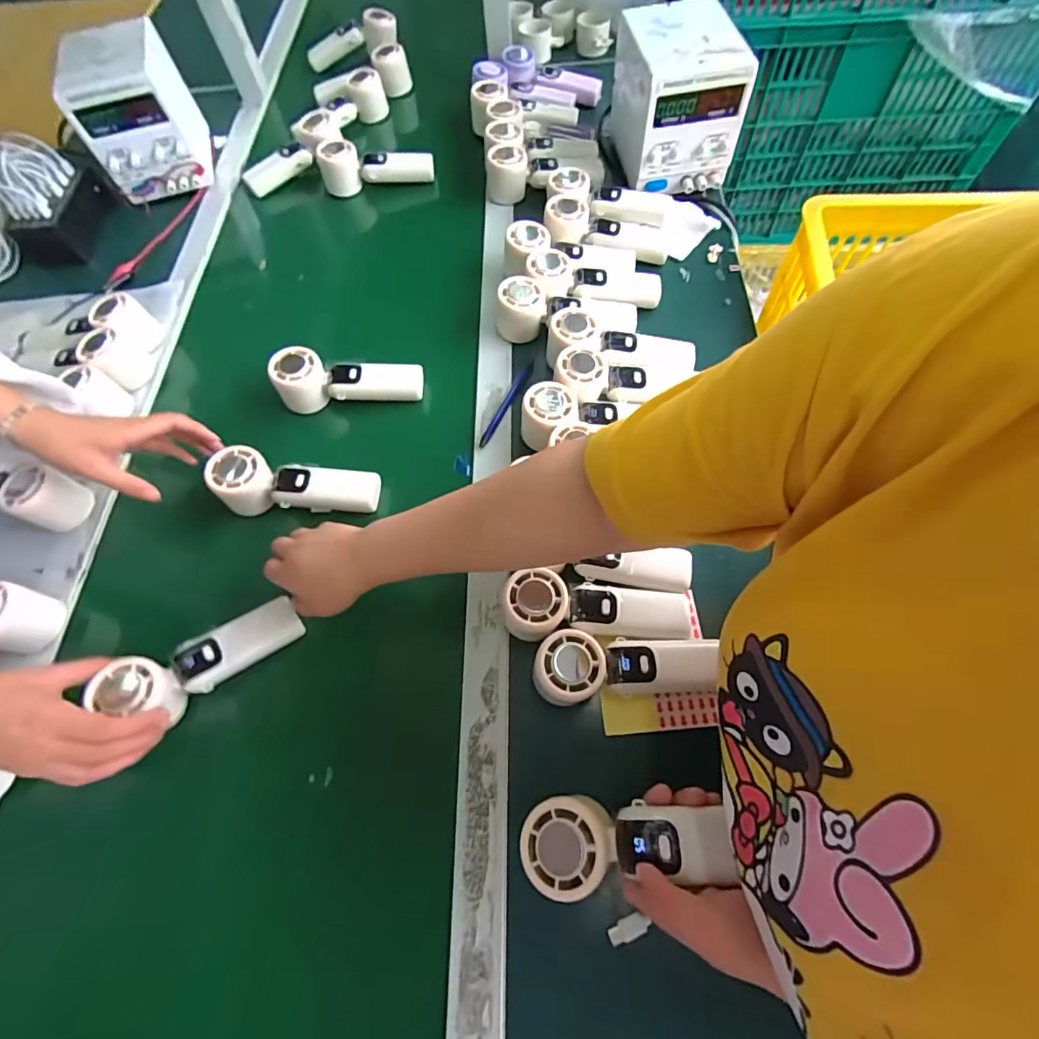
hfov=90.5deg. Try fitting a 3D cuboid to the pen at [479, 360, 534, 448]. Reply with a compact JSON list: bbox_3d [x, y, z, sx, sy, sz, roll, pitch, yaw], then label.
[{"bbox_3d":[-0.014,-0.134,0.590,0.010,0.009,0.124,23,68,13],"label":"pen"}]

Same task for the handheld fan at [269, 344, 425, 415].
[{"bbox_3d":[-0.195,-0.163,0.595,0.162,0.061,0.048,-5,65,1],"label":"handheld fan"}]

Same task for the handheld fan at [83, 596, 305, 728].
[{"bbox_3d":[-0.277,0.129,0.462,0.160,0.042,0.053,-23,64,-29],"label":"handheld fan"}]

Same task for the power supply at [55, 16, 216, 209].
[{"bbox_3d":[-0.555,-0.596,0.757,0.137,0.169,0.164,-15,65,-4],"label":"power supply"}]

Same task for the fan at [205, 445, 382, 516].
[{"bbox_3d":[-0.227,-0.032,0.534,0.171,0.047,0.054,6,65,-7],"label":"fan"}]

